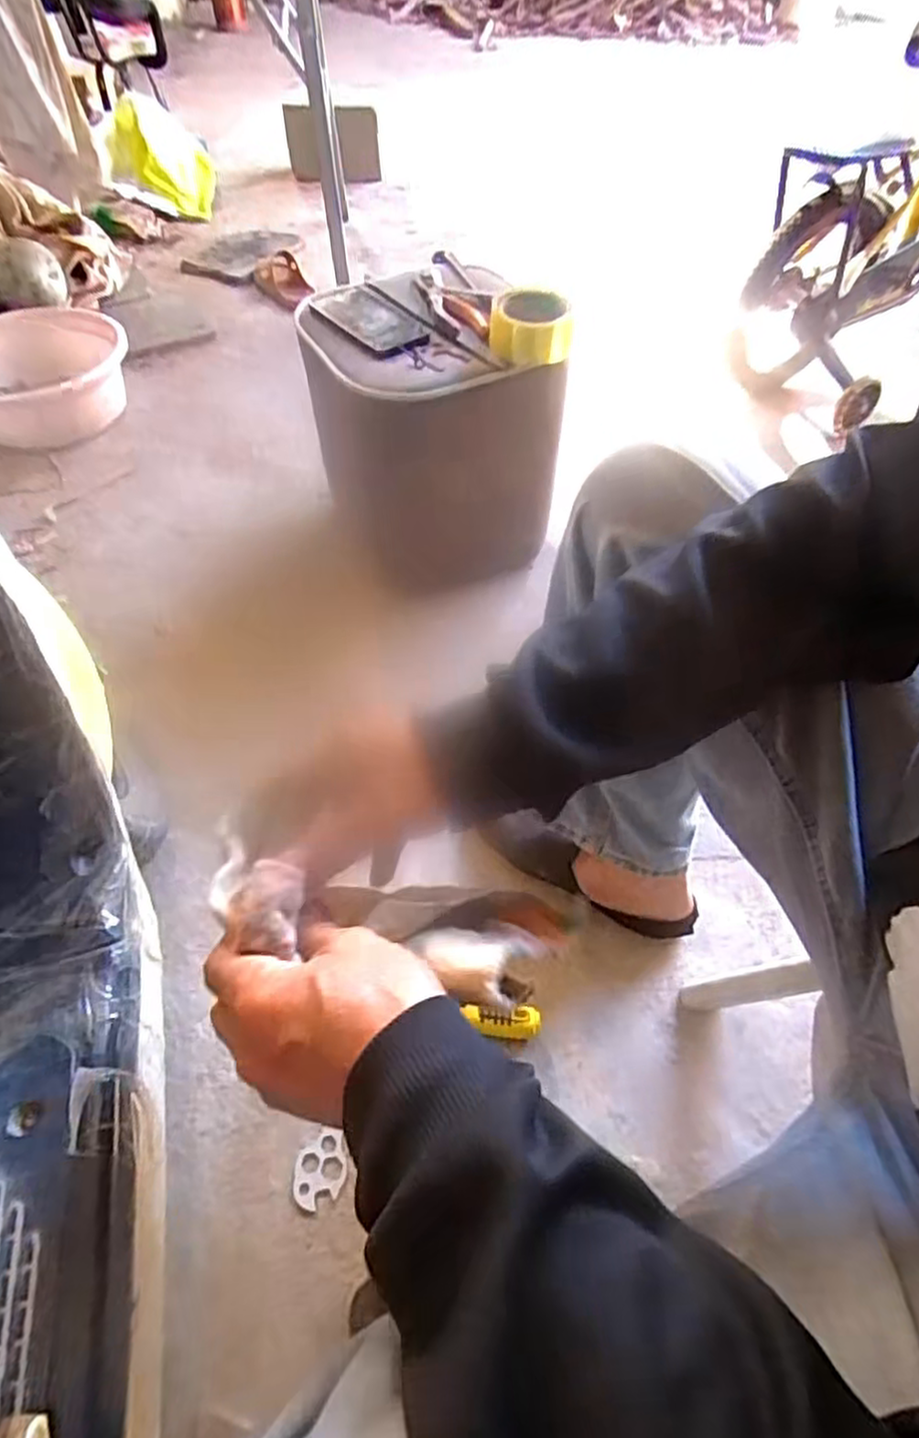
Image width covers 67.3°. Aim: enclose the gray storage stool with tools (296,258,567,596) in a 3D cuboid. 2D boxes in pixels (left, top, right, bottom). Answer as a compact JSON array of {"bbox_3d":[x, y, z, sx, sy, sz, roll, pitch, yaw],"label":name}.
[{"bbox_3d":[-0.034,-0.381,0.997,0.304,0.391,0.231,-14,53,-11],"label":"gray storage stool with tools"}]

